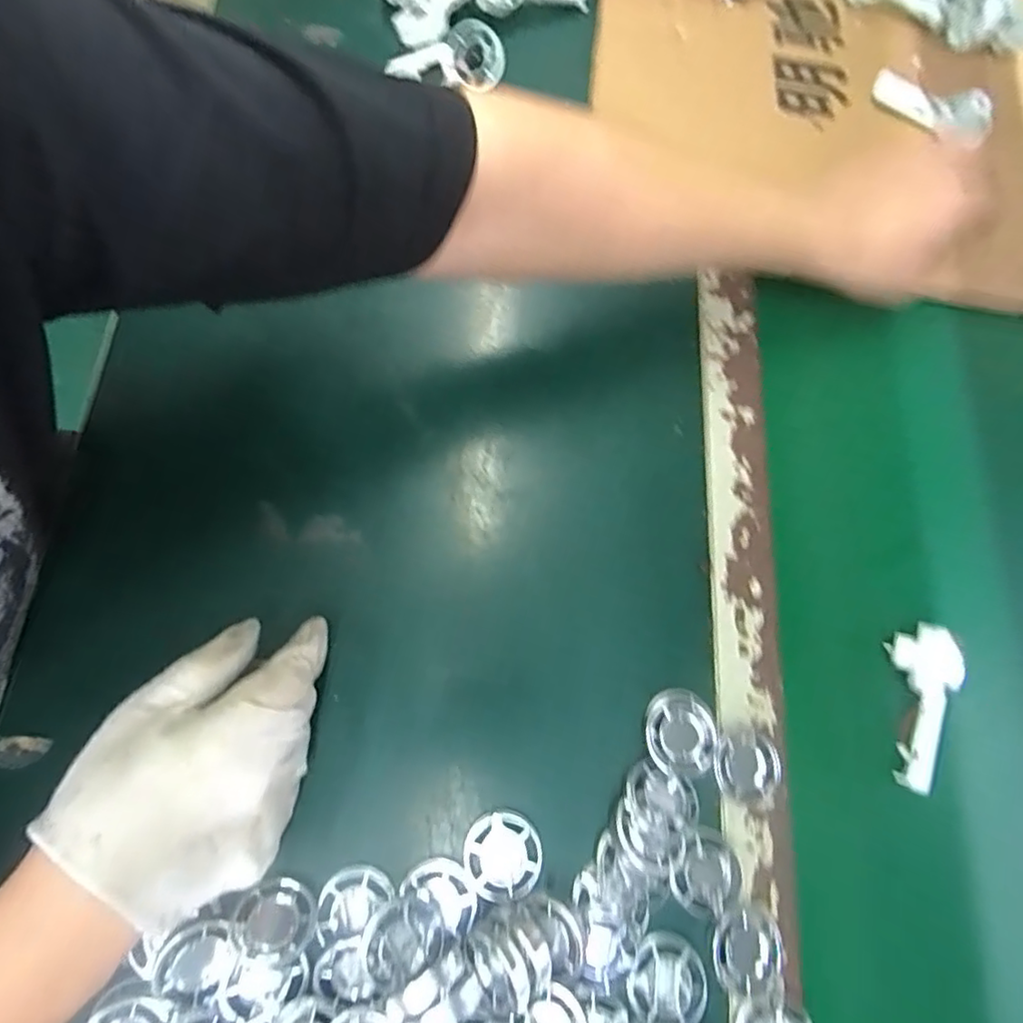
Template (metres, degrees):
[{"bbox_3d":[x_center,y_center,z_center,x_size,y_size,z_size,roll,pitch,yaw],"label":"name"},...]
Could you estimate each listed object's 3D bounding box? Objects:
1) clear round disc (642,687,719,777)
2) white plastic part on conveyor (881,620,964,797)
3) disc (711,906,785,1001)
[{"bbox_3d":[0.094,0.123,0.332,0.039,0.022,0.043,-4,76,-3],"label":"clear round disc"},{"bbox_3d":[0.240,0.114,0.350,0.032,0.027,0.093,10,76,1],"label":"white plastic part on conveyor"},{"bbox_3d":[0.123,0.227,0.302,0.040,0.005,0.036,26,77,5],"label":"disc"}]

